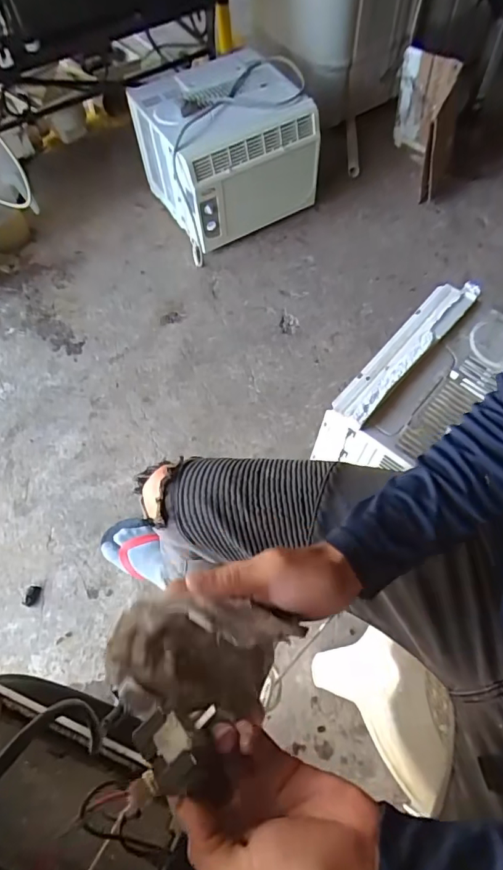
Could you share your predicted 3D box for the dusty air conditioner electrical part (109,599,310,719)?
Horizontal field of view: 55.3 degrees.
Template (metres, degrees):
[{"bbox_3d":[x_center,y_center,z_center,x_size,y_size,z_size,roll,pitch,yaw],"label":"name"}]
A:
[{"bbox_3d":[-0.042,0.179,0.378,0.140,0.055,0.121,9,106,-17],"label":"dusty air conditioner electrical part"}]

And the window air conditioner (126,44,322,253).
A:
[{"bbox_3d":[-0.069,-0.850,1.441,0.450,0.318,0.392,-26,64,-10],"label":"window air conditioner"}]

